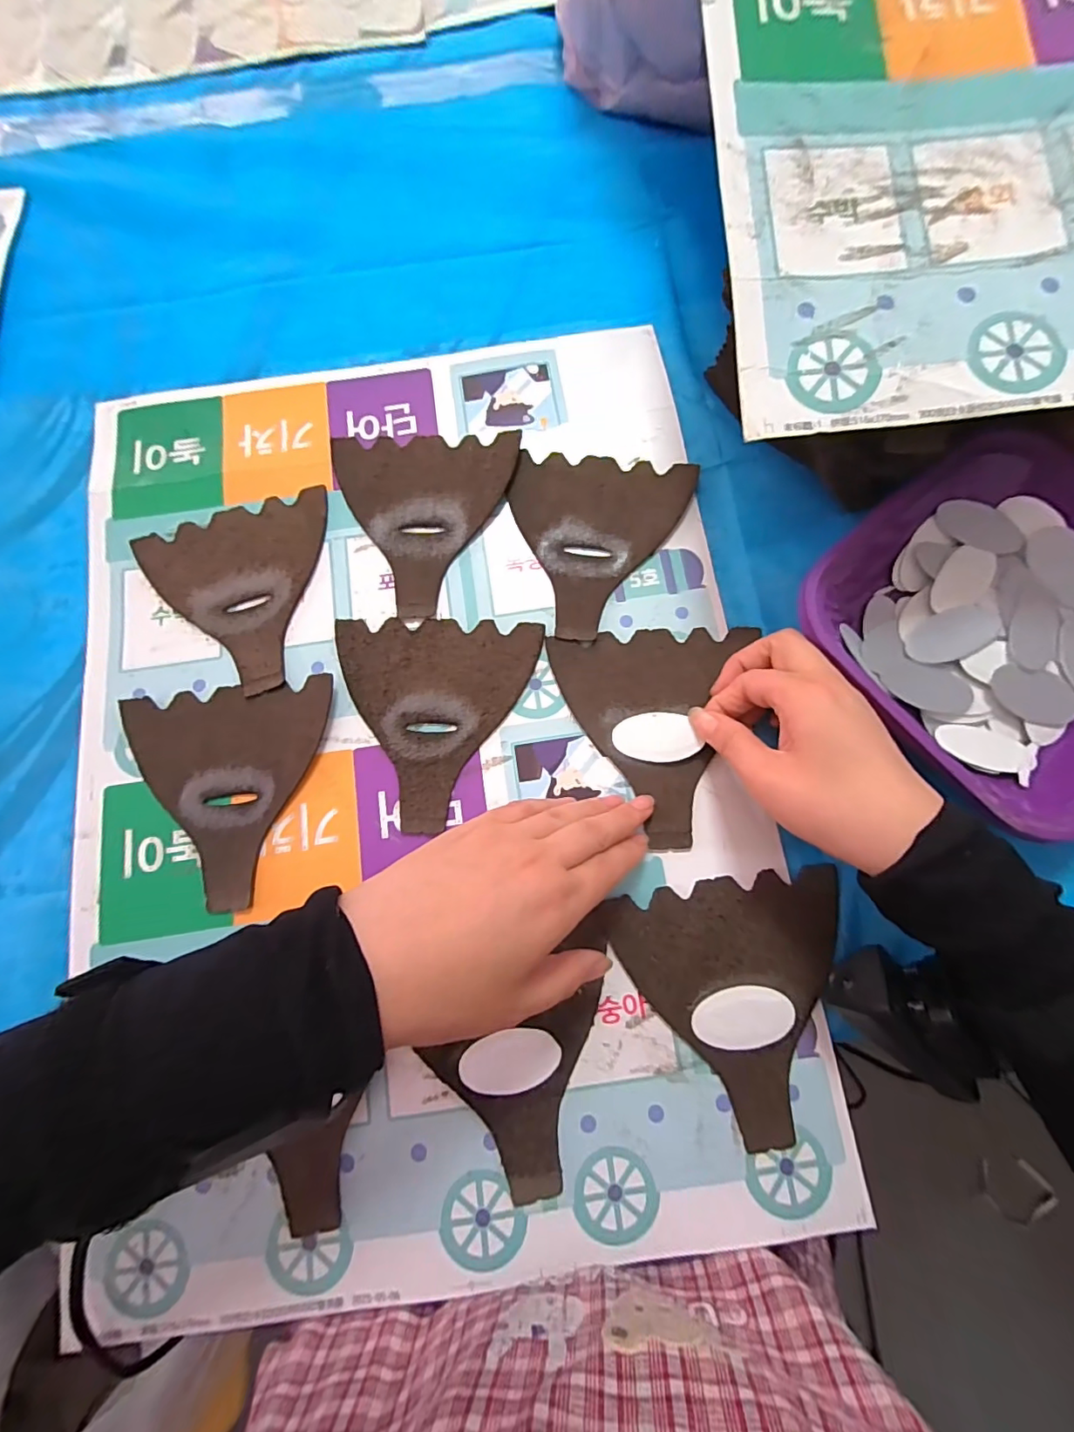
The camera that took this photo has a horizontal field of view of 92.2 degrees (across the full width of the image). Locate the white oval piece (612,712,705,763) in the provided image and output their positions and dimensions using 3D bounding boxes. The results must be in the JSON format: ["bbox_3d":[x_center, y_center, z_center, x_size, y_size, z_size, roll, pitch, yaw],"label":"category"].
[{"bbox_3d":[0.067,0.012,0.293,0.046,0.004,0.028,-1,77,9],"label":"white oval piece"}]

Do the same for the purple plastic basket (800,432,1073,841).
[{"bbox_3d":[0.254,-0.044,0.282,0.187,0.044,0.187,-37,79,-7],"label":"purple plastic basket"}]

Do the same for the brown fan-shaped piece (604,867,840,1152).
[{"bbox_3d":[0.105,0.148,0.263,0.116,0.005,0.122,-8,77,0],"label":"brown fan-shaped piece"}]

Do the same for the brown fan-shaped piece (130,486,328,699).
[{"bbox_3d":[-0.176,-0.074,0.318,0.114,0.004,0.122,-19,77,-5],"label":"brown fan-shaped piece"}]

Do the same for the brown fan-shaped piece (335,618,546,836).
[{"bbox_3d":[-0.060,0.003,0.300,0.117,0.004,0.123,2,77,2],"label":"brown fan-shaped piece"}]

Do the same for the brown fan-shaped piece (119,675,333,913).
[{"bbox_3d":[-0.173,0.042,0.289,0.114,0.007,0.121,-7,77,0],"label":"brown fan-shaped piece"}]

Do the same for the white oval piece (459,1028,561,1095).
[{"bbox_3d":[-0.013,0.174,0.260,0.049,0.004,0.025,-15,77,-2],"label":"white oval piece"}]

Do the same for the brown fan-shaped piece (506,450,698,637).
[{"bbox_3d":[0.033,-0.107,0.320,0.108,0.007,0.121,11,77,4],"label":"brown fan-shaped piece"}]

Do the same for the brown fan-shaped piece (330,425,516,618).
[{"bbox_3d":[-0.074,-0.124,0.326,0.116,0.009,0.123,2,77,2],"label":"brown fan-shaped piece"}]

